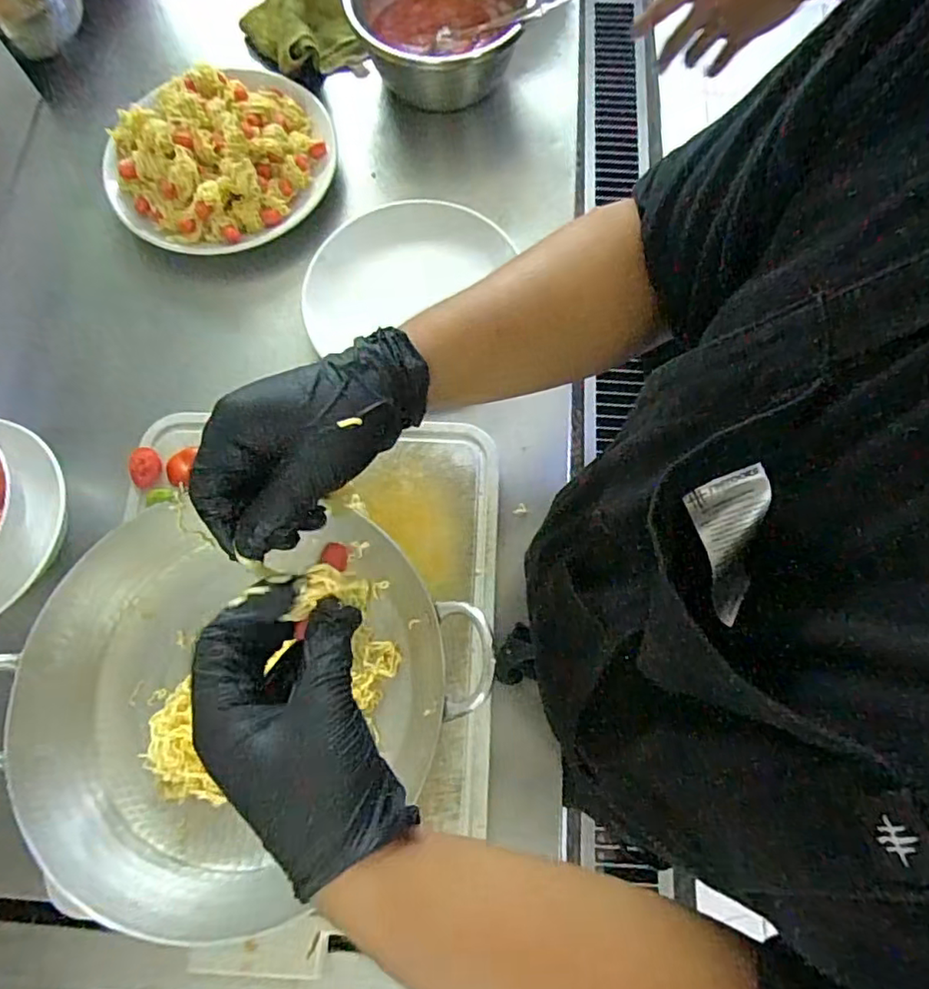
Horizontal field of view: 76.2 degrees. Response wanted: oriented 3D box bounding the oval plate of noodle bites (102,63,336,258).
[{"bbox_3d":[-0.270,-0.386,0.654,0.250,0.044,0.221,-32,76,-9],"label":"oval plate of noodle bites"}]

